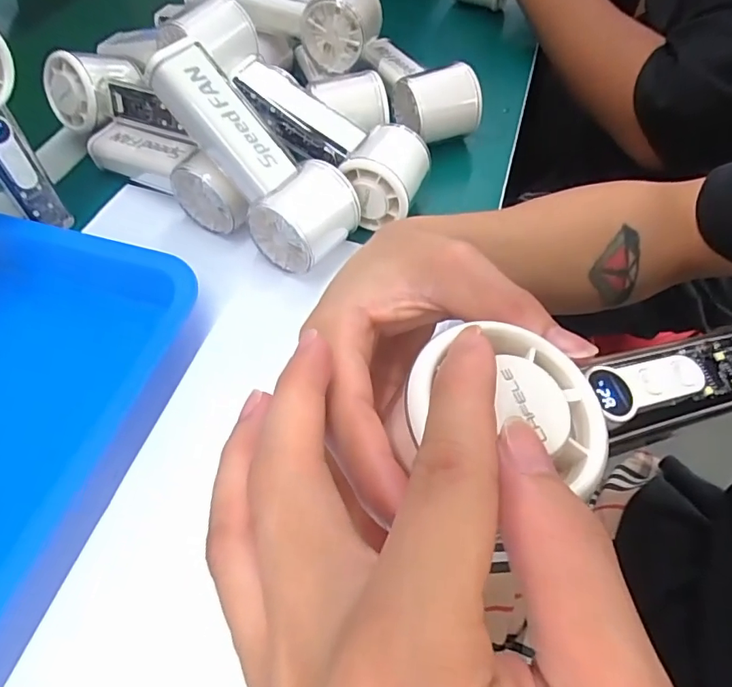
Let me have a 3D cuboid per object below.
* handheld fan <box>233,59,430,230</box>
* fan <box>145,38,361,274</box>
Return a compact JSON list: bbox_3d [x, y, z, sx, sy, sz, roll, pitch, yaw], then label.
[{"bbox_3d":[-0.022,-0.147,0.358,0.138,0.050,0.062,32,59,-3],"label":"handheld fan"},{"bbox_3d":[-0.073,-0.120,0.326,0.155,0.048,0.062,48,61,-16],"label":"fan"}]

